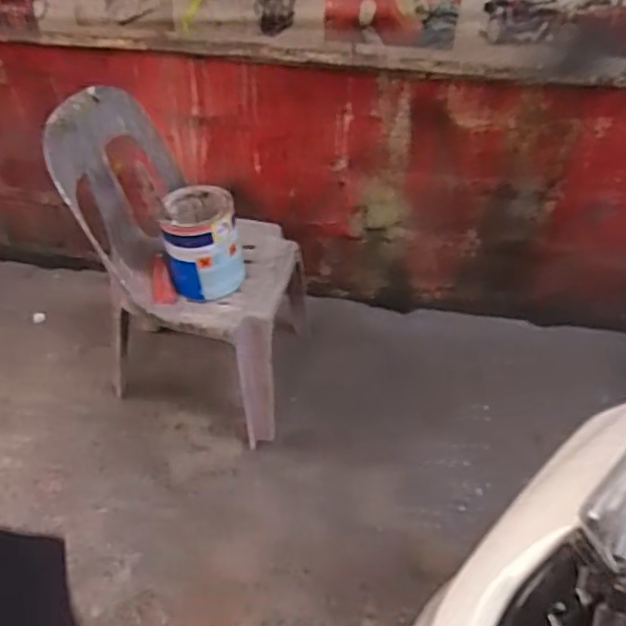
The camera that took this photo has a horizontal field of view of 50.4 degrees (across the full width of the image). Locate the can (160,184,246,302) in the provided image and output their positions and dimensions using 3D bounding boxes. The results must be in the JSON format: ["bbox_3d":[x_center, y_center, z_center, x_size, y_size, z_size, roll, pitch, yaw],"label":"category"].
[{"bbox_3d":[-0.246,-0.160,1.470,0.161,0.177,0.177,-10,45,-11],"label":"can"}]

